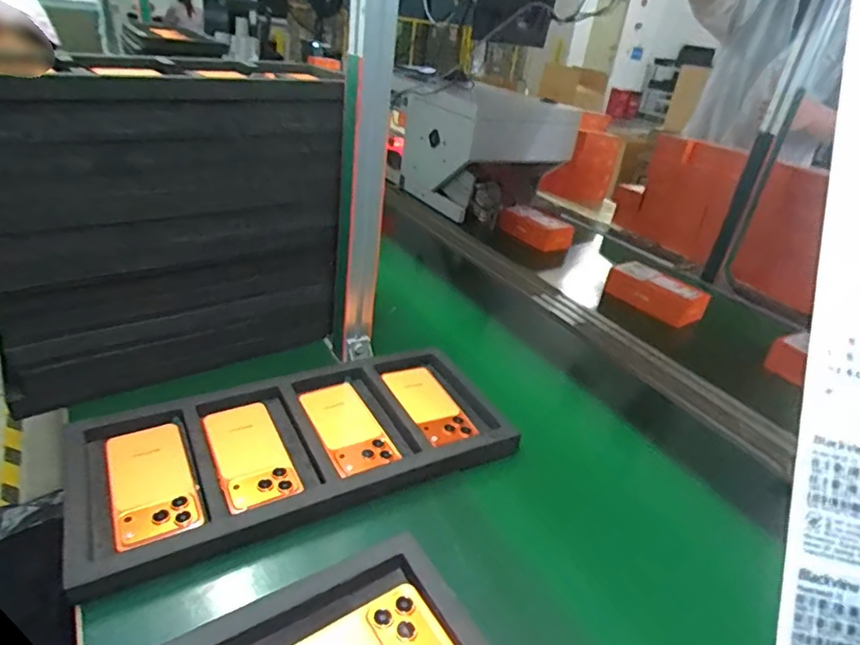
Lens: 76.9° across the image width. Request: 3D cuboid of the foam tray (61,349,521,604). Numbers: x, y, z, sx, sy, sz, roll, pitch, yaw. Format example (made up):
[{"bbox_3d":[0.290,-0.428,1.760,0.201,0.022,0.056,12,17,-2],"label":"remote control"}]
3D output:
[{"bbox_3d":[-0.145,0.143,0.649,0.485,0.033,0.215,-10,34,-28],"label":"foam tray"}]

